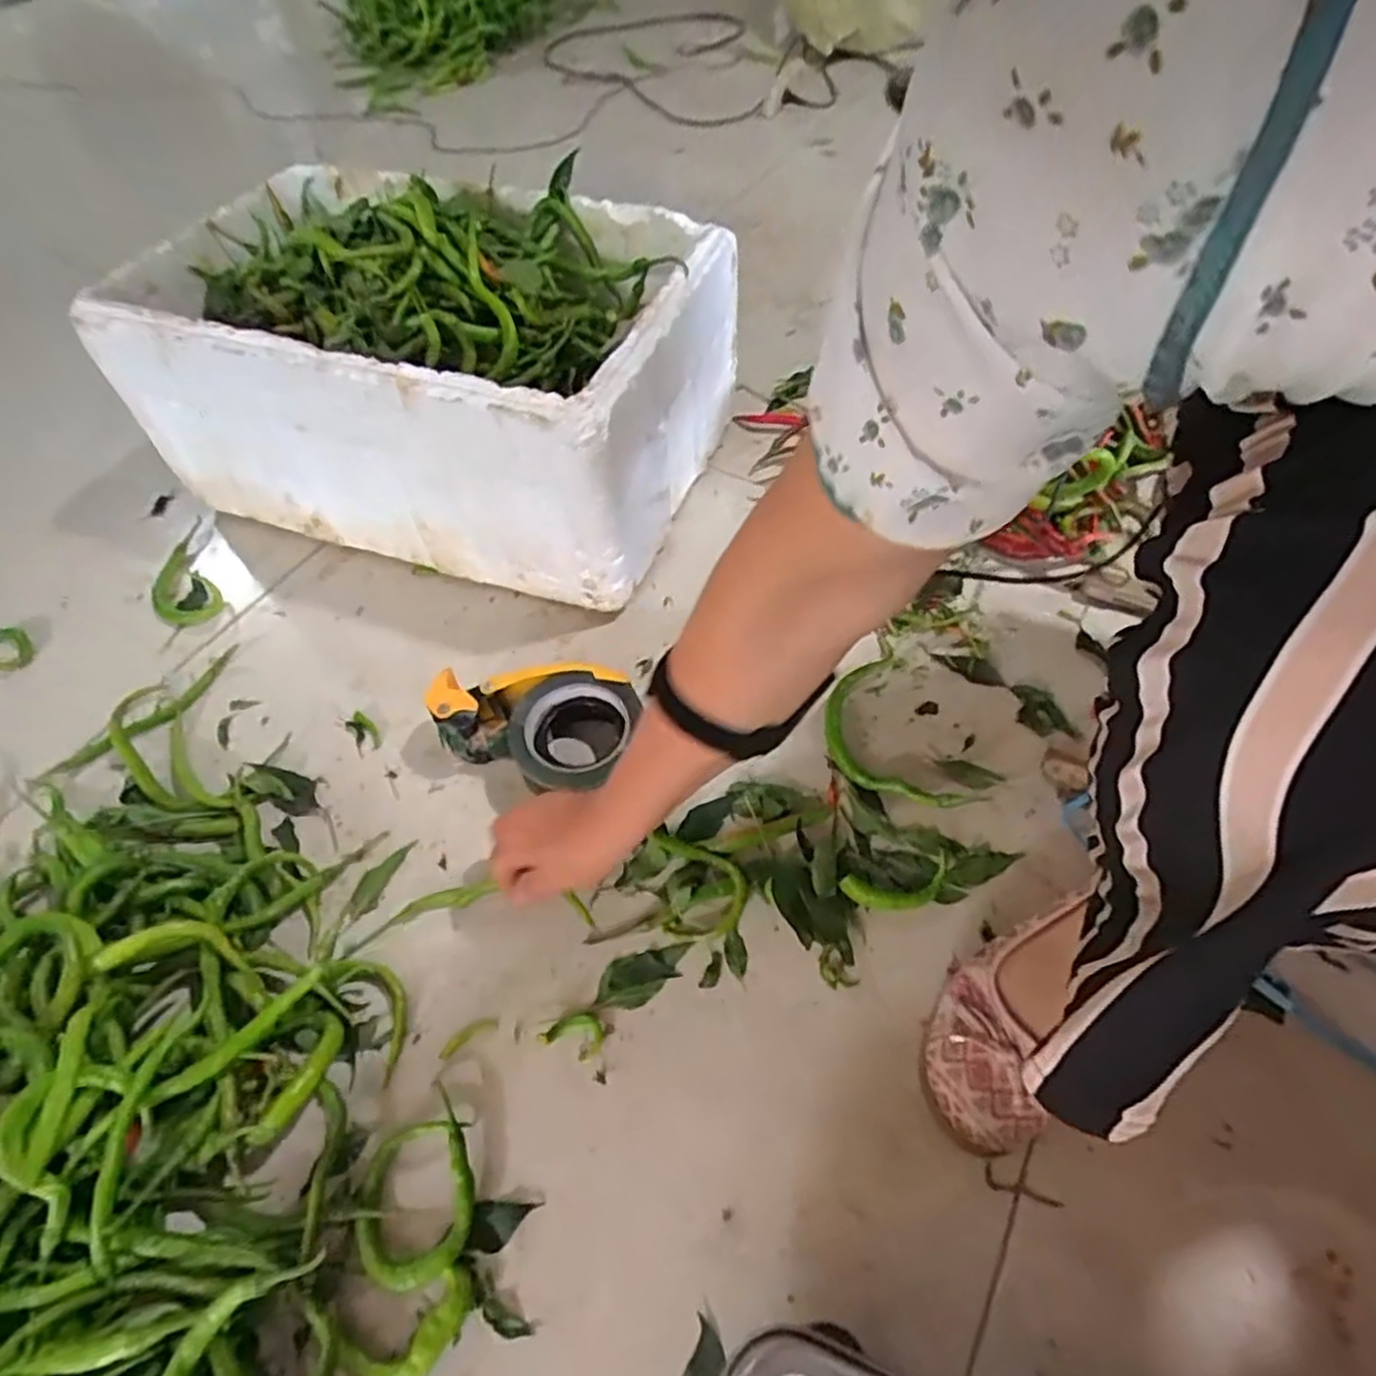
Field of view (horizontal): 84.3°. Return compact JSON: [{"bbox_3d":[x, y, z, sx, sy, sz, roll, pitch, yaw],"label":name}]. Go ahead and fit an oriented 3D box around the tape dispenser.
[{"bbox_3d":[-0.125,0.036,0.634,0.170,0.065,0.110,7,54,7],"label":"tape dispenser"}]

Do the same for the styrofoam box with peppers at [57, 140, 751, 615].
[{"bbox_3d":[-0.254,-0.324,0.791,0.536,0.270,0.344,18,57,7],"label":"styrofoam box with peppers"}]

